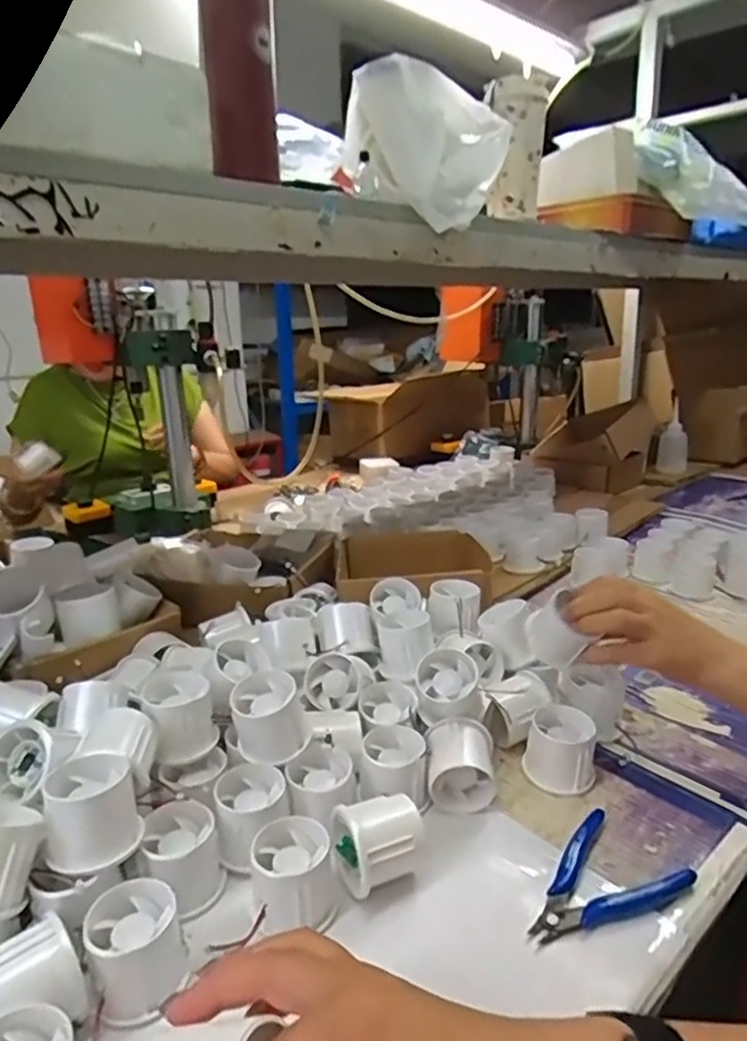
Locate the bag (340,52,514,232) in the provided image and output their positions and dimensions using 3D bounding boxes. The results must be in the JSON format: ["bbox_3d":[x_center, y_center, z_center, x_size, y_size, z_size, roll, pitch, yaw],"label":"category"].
[{"bbox_3d":[0.058,-0.421,0.748,0.181,0.160,0.159,1,18,6],"label":"bag"}]

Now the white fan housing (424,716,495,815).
[{"bbox_3d":[0.071,0.196,0.534,0.054,0.055,0.048,1,18,6],"label":"white fan housing"}]

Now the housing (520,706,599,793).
[{"bbox_3d":[0.157,0.192,0.559,0.058,0.049,0.053,6,19,20],"label":"housing"}]

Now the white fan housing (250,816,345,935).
[{"bbox_3d":[-0.049,0.233,0.437,0.056,0.042,0.061,-1,17,0],"label":"white fan housing"}]

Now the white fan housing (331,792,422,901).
[{"bbox_3d":[0.004,0.223,0.460,0.055,0.052,0.051,-10,20,-26],"label":"white fan housing"}]

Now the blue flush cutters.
[{"bbox_3d":[0.148,0.247,0.459,0.121,0.015,0.079,-11,20,-30],"label":"blue flush cutters"}]

